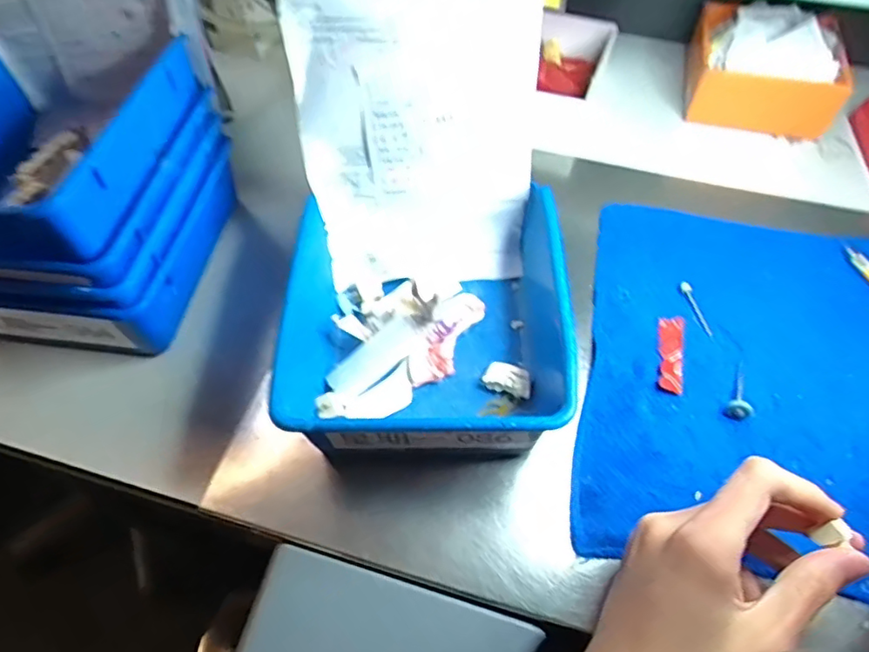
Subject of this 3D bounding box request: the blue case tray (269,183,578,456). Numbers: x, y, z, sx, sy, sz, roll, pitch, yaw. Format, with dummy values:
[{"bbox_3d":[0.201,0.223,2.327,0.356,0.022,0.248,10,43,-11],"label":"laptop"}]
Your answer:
[{"bbox_3d":[-0.004,-0.002,0.356,0.161,0.071,0.166,0,58,-1],"label":"blue case tray"}]

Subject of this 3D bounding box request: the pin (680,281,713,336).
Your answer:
[{"bbox_3d":[0.185,-0.013,0.402,0.006,0.004,0.043,-12,59,-8],"label":"pin"}]

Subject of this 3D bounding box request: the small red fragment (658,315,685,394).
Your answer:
[{"bbox_3d":[0.158,0.017,0.381,0.016,0.006,0.060,15,59,8],"label":"small red fragment"}]

